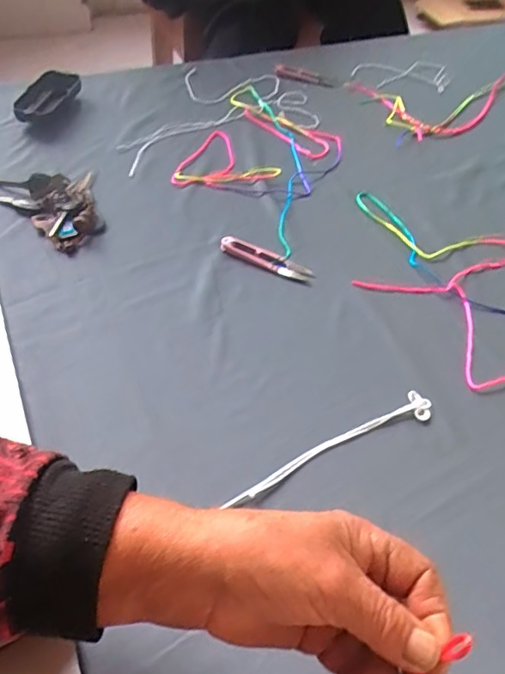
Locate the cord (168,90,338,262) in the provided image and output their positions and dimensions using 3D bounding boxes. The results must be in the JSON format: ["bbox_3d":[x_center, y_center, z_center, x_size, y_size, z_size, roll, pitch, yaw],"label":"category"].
[{"bbox_3d":[0.013,-0.224,0.661,0.173,0.008,0.291,20,52,10],"label":"cord"}]

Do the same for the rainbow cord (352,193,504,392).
[{"bbox_3d":[0.188,-0.056,0.545,0.193,0.006,0.238,17,51,7],"label":"rainbow cord"}]

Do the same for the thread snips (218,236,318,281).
[{"bbox_3d":[0.015,-0.082,0.543,0.100,0.006,0.019,22,52,12],"label":"thread snips"}]

